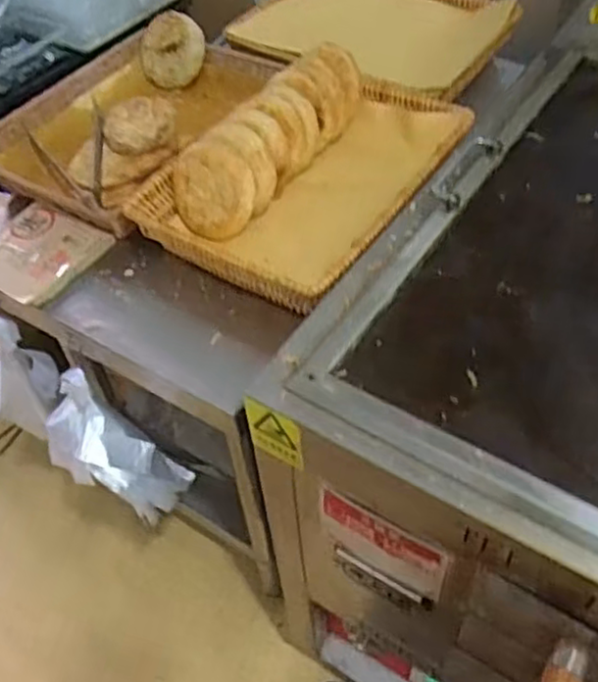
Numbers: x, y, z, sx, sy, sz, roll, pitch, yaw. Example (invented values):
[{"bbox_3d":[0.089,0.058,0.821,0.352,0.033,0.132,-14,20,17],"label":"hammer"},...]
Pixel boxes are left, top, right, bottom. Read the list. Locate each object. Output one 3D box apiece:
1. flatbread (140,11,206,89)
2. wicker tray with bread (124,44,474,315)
[{"bbox_3d":[-0.202,-0.455,1.088,0.113,0.110,0.019,7,11,21],"label":"flatbread"},{"bbox_3d":[0.011,-0.217,0.889,0.295,0.124,0.389,27,56,25],"label":"wicker tray with bread"}]

